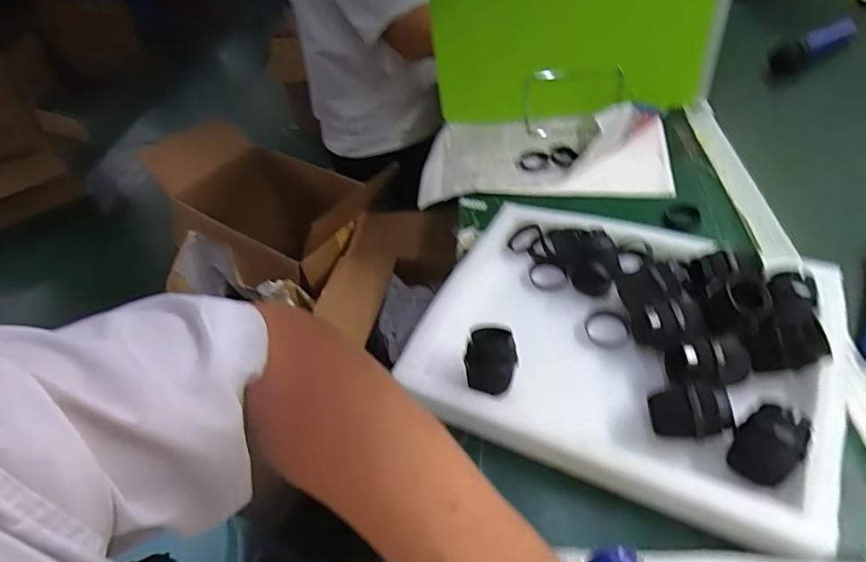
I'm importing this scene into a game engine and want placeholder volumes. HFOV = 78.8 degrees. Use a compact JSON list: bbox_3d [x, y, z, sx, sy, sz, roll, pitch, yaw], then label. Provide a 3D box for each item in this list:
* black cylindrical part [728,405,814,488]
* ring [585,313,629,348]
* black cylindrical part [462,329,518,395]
[{"bbox_3d":[0.256,0.121,0.399,0.045,0.038,0.055,29,56,34],"label":"black cylindrical part"},{"bbox_3d":[0.174,0.048,0.525,0.041,0.011,0.040,-6,44,5],"label":"ring"},{"bbox_3d":[0.052,0.073,0.478,0.046,0.042,0.057,-6,44,5],"label":"black cylindrical part"}]

